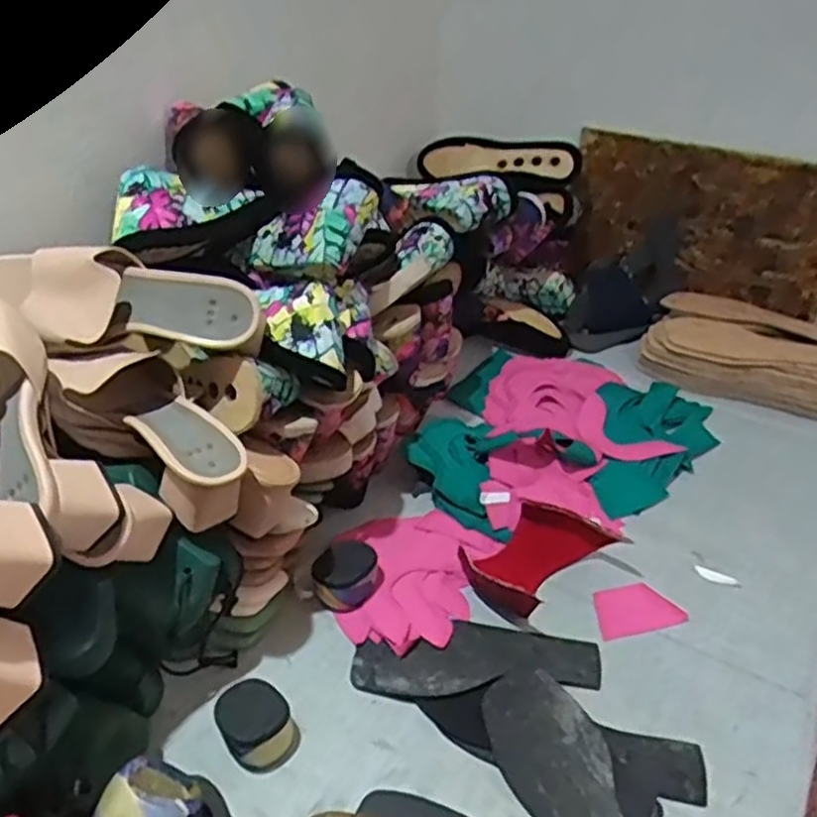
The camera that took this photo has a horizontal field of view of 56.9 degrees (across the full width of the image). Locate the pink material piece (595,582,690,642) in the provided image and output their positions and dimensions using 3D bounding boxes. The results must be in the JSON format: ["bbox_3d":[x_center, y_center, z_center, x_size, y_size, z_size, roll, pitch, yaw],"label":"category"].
[{"bbox_3d":[0.209,0.185,0.696,0.080,0.004,0.052,-10,37,-9],"label":"pink material piece"}]

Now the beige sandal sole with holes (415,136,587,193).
[{"bbox_3d":[0.133,-0.363,1.113,0.232,0.073,0.028,10,42,16],"label":"beige sandal sole with holes"}]

